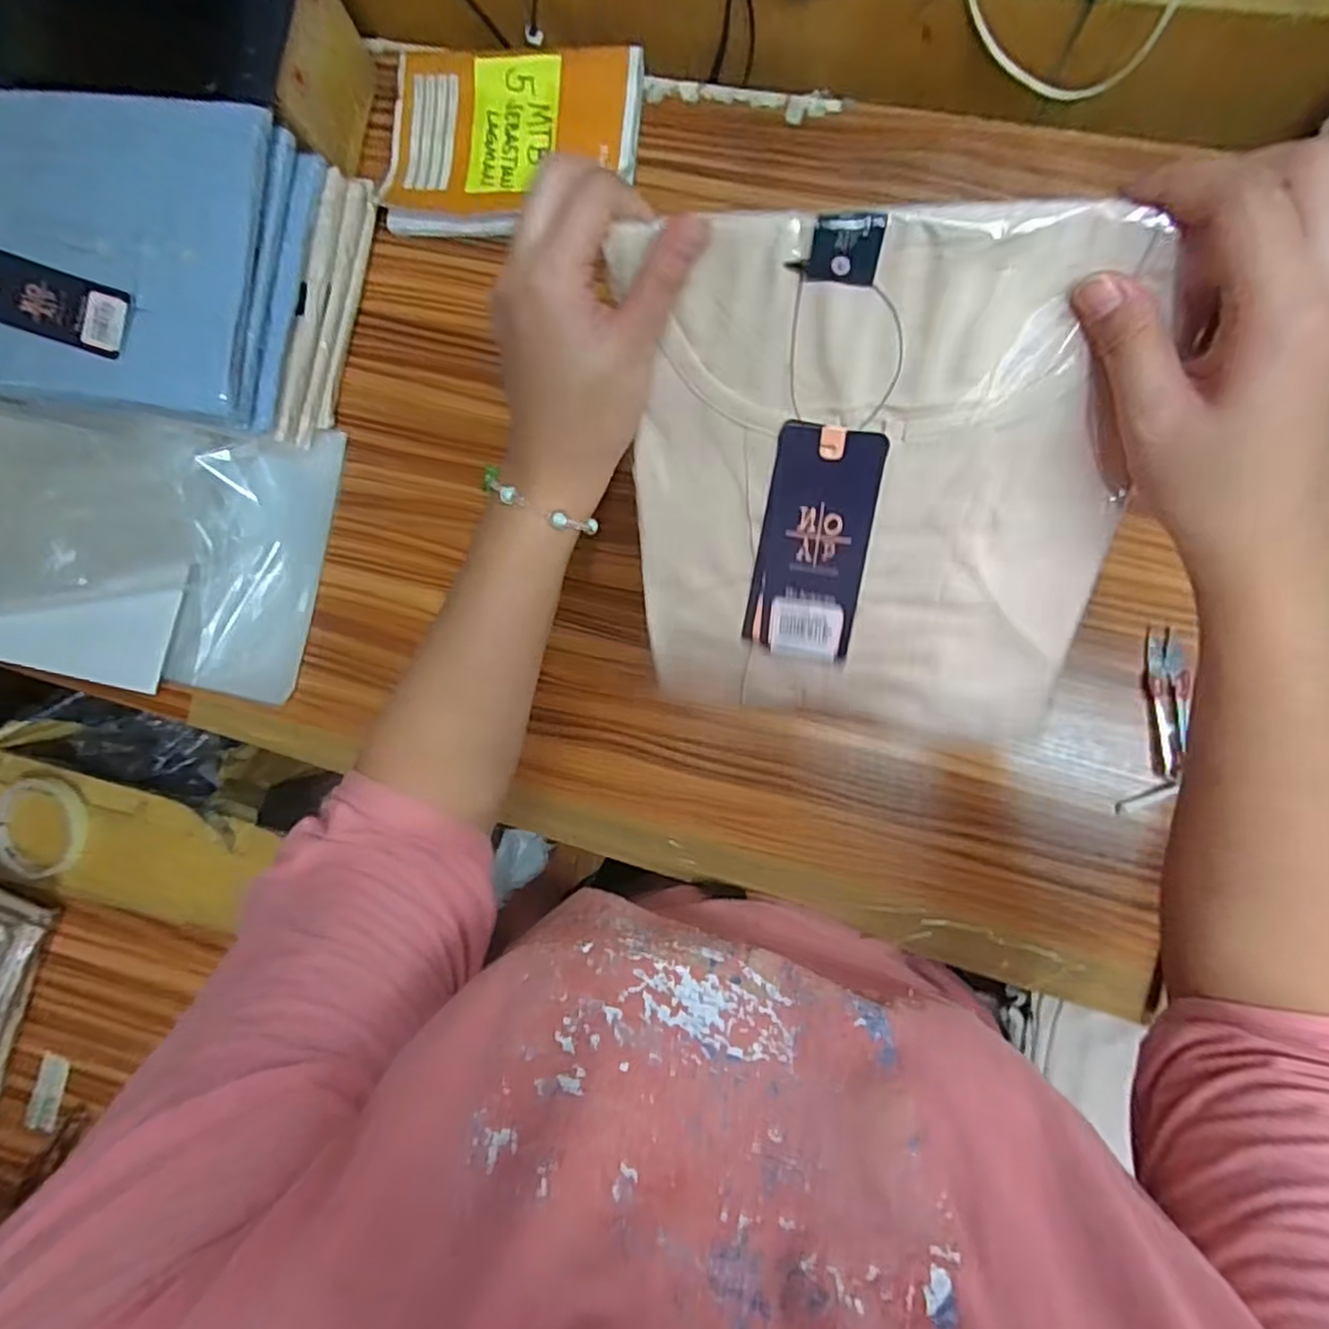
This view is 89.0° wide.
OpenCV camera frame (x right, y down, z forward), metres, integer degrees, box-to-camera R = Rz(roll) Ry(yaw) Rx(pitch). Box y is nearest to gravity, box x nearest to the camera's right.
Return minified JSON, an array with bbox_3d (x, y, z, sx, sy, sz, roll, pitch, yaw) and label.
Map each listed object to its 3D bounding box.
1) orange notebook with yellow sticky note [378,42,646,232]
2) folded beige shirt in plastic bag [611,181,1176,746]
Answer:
[{"bbox_3d":[-0.123,-0.420,0.543,0.202,0.017,0.134,6,88,8],"label":"orange notebook with yellow sticky note"},{"bbox_3d":[0.086,-0.064,0.304,0.198,0.010,0.232,6,128,14],"label":"folded beige shirt in plastic bag"}]

